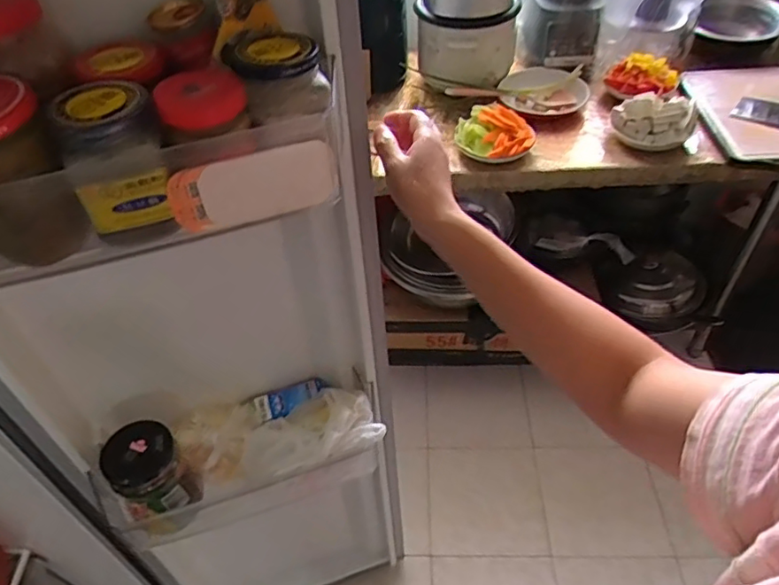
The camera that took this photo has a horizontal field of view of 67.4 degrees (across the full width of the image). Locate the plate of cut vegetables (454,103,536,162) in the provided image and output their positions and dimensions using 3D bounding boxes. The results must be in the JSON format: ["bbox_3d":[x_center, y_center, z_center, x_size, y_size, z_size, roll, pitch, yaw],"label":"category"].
[{"bbox_3d":[0.229,-0.349,1.269,0.170,0.065,0.139,4,46,8],"label":"plate of cut vegetables"}]

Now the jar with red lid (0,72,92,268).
[{"bbox_3d":[-0.279,-0.081,0.421,0.086,0.117,0.086,-30,51,-23],"label":"jar with red lid"}]

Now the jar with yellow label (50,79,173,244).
[{"bbox_3d":[-0.201,-0.098,0.439,0.072,0.098,0.062,-14,47,-10],"label":"jar with yellow label"}]

